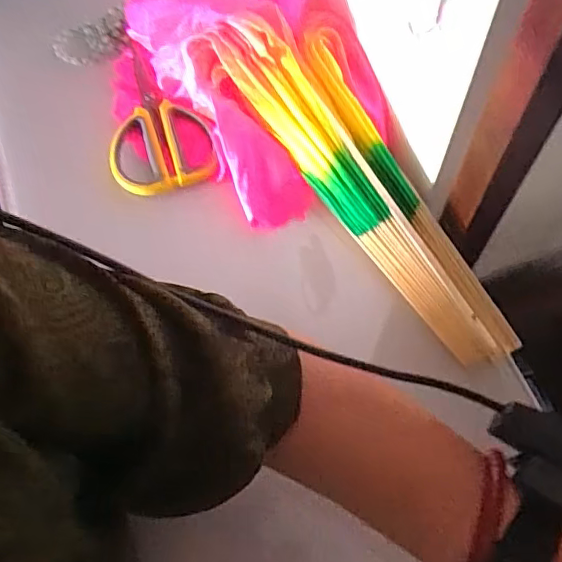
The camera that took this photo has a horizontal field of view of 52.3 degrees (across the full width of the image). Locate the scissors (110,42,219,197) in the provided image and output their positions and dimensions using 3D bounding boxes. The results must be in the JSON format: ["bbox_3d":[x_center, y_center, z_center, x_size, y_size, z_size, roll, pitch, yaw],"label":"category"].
[{"bbox_3d":[-0.127,-0.152,0.531,0.090,0.019,0.171,-25,66,-9],"label":"scissors"}]

